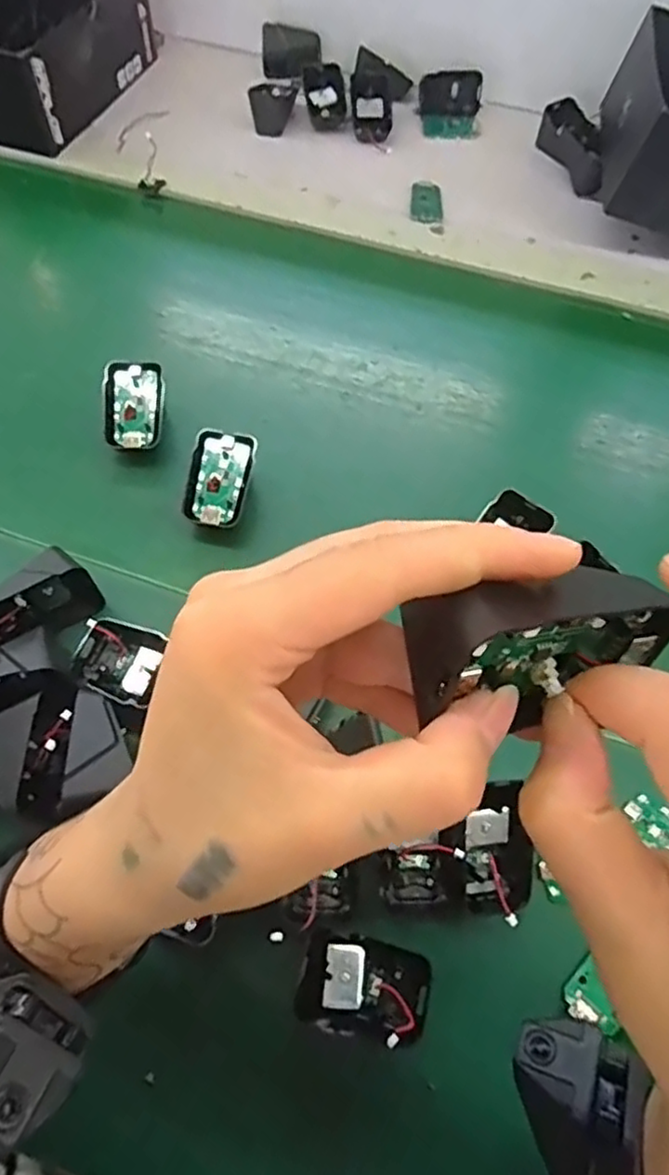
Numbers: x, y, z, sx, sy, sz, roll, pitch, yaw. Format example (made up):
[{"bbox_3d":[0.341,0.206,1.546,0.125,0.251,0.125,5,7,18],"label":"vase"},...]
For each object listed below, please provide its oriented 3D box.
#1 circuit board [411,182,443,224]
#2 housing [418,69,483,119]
[{"bbox_3d":[0.092,-0.381,0.659,0.032,0.004,0.066,4,62,1],"label":"circuit board"},{"bbox_3d":[0.128,-0.545,0.733,0.067,0.034,0.029,3,62,1],"label":"housing"}]

